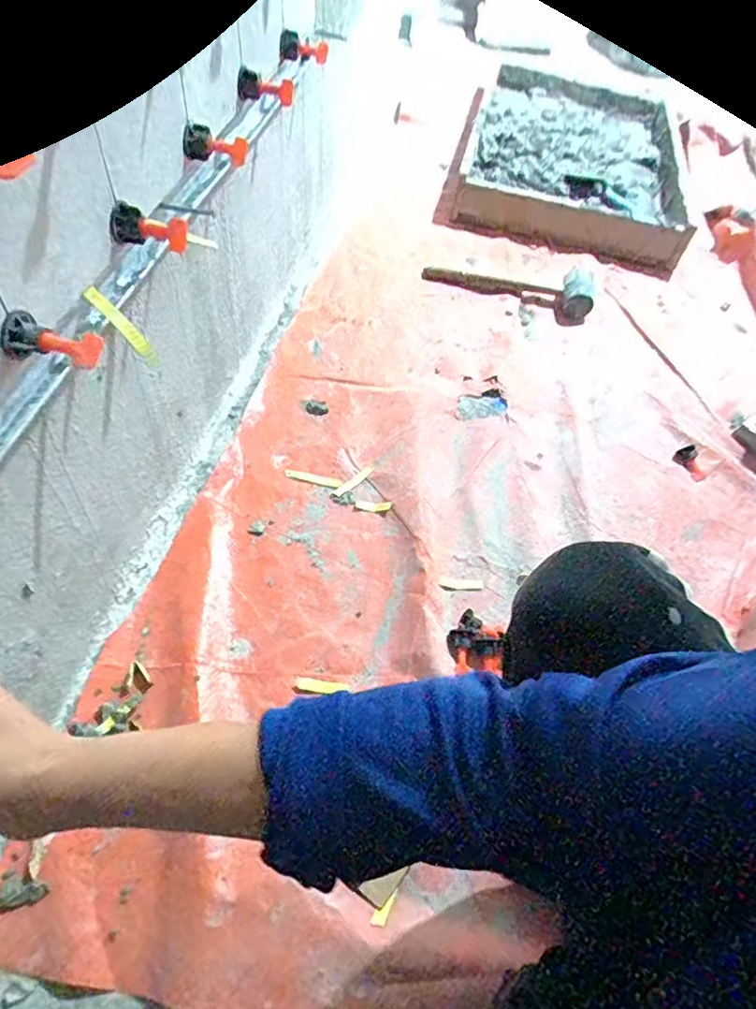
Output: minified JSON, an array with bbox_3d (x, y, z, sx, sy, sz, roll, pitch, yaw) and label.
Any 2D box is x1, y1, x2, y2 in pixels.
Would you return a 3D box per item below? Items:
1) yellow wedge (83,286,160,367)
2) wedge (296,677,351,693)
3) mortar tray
[{"bbox_3d":[-0.209,-0.146,0.467,0.008,0.074,0.012,-9,40,43],"label":"yellow wedge"},{"bbox_3d":[-0.067,0.215,0.662,0.061,0.013,0.016,9,54,1],"label":"wedge"},{"bbox_3d":[0.507,-0.949,1.494,0.558,0.111,0.905,15,54,5],"label":"mortar tray"}]

